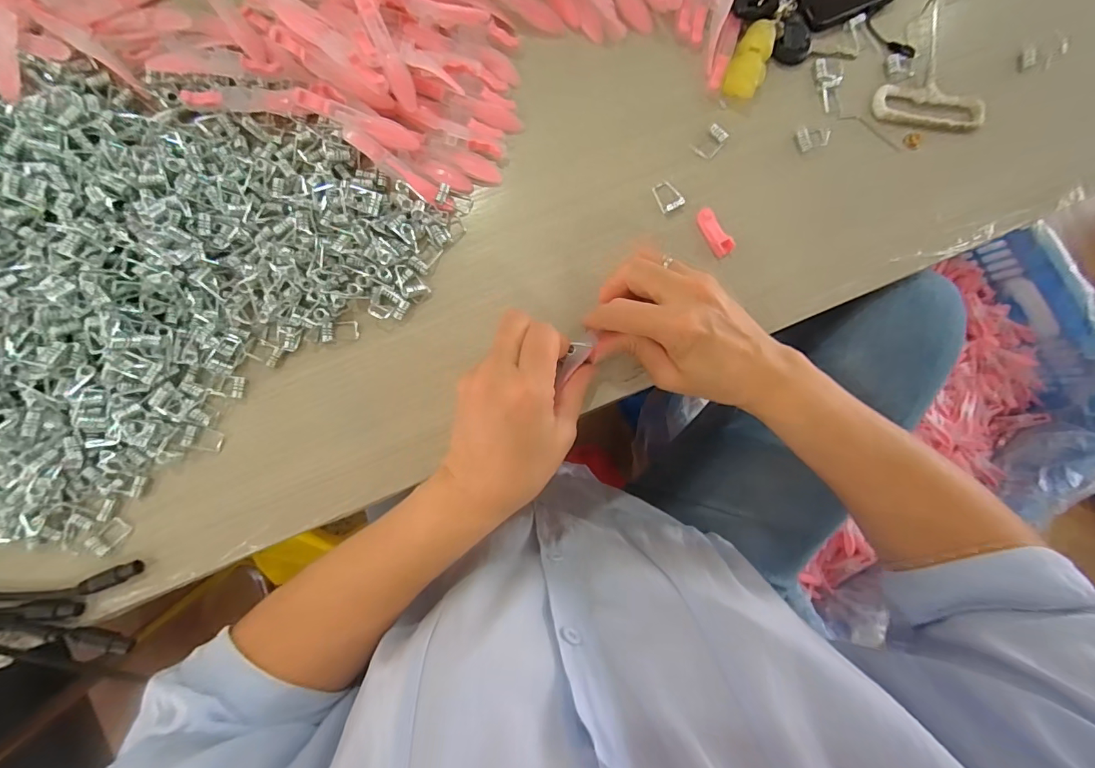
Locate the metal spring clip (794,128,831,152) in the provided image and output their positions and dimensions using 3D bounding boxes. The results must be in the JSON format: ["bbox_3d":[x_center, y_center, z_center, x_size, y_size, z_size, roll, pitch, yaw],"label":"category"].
[{"bbox_3d":[0.193,-0.178,0.333,0.026,0.004,0.016,-17,89,-5],"label":"metal spring clip"}]

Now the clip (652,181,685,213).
[{"bbox_3d":[0.084,-0.132,0.322,0.017,0.004,0.021,-27,90,-5],"label":"clip"}]

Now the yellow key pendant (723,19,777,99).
[{"bbox_3d":[0.144,-0.229,0.326,0.024,0.016,0.052,22,86,-3],"label":"yellow key pendant"}]

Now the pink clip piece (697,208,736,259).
[{"bbox_3d":[0.116,-0.105,0.321,0.014,0.010,0.035,-38,91,-5],"label":"pink clip piece"}]

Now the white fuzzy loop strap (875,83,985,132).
[{"bbox_3d":[0.282,-0.205,0.340,0.084,0.006,0.030,5,87,-4],"label":"white fuzzy loop strap"}]

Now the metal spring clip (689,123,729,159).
[{"bbox_3d":[0.117,-0.173,0.326,0.026,0.006,0.017,-44,91,-5],"label":"metal spring clip"}]

